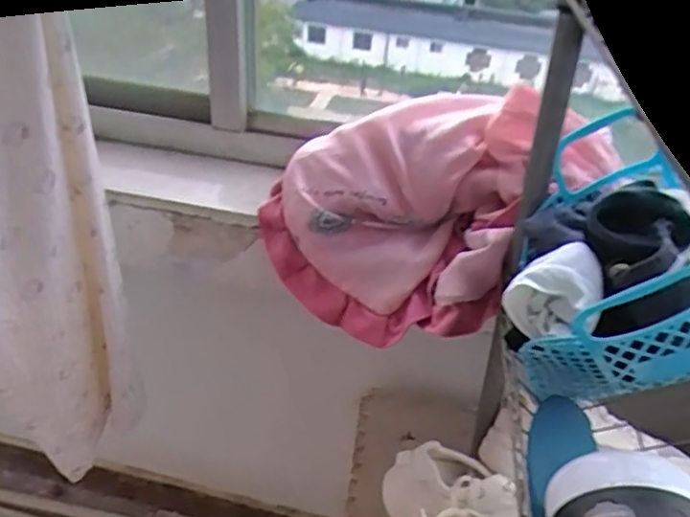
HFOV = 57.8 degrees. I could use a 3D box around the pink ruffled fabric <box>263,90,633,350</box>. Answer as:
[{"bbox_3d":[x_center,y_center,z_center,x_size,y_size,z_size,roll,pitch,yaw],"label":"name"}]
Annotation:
[{"bbox_3d":[0.071,-0.063,0.704,0.293,0.342,0.082,39,9,12],"label":"pink ruffled fabric"}]

